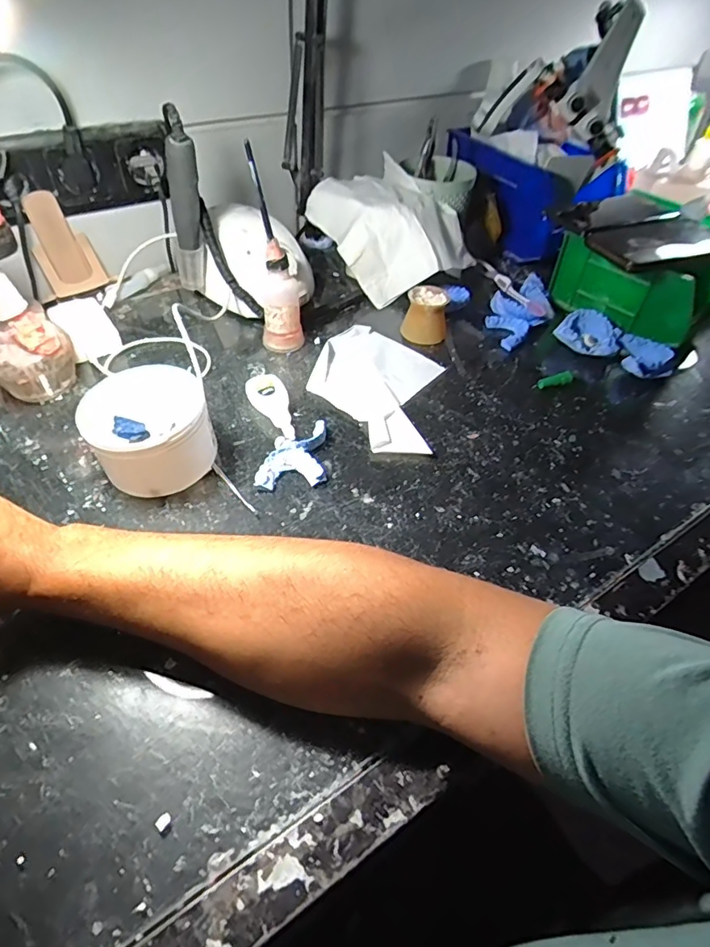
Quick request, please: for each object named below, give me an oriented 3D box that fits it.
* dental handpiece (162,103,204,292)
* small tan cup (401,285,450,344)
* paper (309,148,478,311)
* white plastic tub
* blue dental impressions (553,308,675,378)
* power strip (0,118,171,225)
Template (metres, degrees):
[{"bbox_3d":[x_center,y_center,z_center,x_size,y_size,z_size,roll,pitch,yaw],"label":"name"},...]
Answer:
[{"bbox_3d":[-0.171,-0.266,0.528,0.034,0.172,0.022,-13,51,-16],"label":"dental handpiece"},{"bbox_3d":[0.080,-0.178,0.583,0.047,0.041,0.048,11,48,5],"label":"small tan cup"},{"bbox_3d":[0.043,-0.293,0.646,0.146,0.100,0.181,-25,55,-25],"label":"paper"},{"bbox_3d":[-0.164,-0.034,0.421,0.096,0.069,0.097,-7,49,-11],"label":"white plastic tub"},{"bbox_3d":[0.283,-0.138,0.568,0.120,0.034,0.060,26,52,18],"label":"blue dental impressions"},{"bbox_3d":[-0.297,-0.317,0.557,0.209,0.077,0.044,-25,55,-24],"label":"power strip"}]

